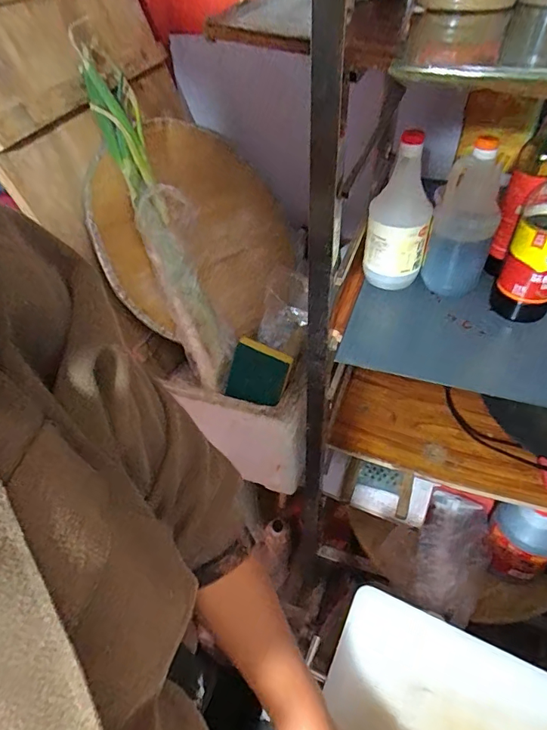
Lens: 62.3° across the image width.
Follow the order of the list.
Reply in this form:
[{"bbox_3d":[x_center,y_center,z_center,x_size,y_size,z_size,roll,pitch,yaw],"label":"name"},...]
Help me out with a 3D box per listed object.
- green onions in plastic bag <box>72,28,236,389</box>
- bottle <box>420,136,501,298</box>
[{"bbox_3d":[-0.184,-0.244,0.757,0.094,0.591,0.073,-22,10,-15],"label":"green onions in plastic bag"},{"bbox_3d":[0.259,-0.192,0.621,0.080,0.200,0.064,12,48,18],"label":"bottle"}]

